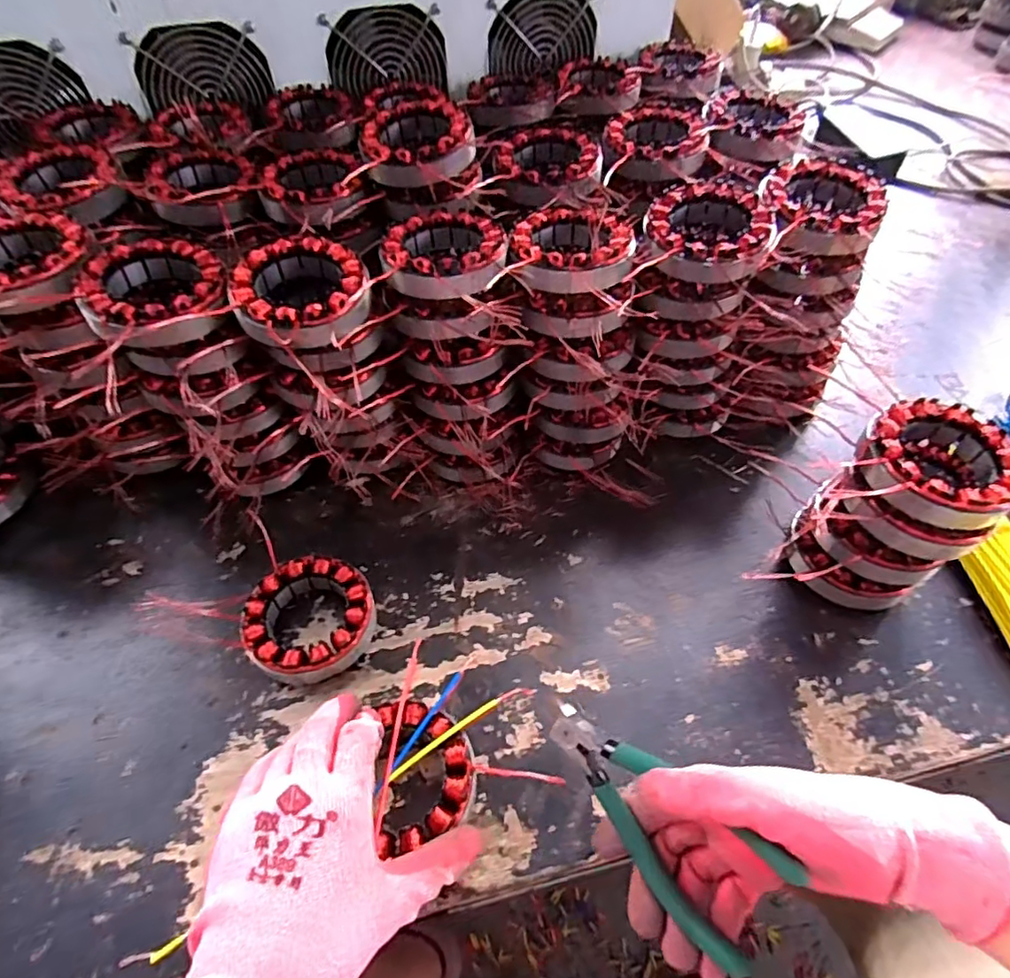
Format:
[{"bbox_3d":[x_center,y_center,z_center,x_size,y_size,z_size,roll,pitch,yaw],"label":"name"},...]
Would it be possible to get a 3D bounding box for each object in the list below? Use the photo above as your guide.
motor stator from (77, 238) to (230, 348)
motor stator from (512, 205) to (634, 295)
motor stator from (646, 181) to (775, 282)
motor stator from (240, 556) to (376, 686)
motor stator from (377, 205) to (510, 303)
[{"bbox_3d":[-0.224,-0.124,0.377,0.082,0.029,0.096,-19,55,-14],"label":"motor stator"},{"bbox_3d":[0.049,-0.168,0.412,0.086,0.028,0.094,0,53,-1],"label":"motor stator"},{"bbox_3d":[0.146,-0.186,0.420,0.086,0.029,0.091,19,55,13],"label":"motor stator"},{"bbox_3d":[-0.137,0.089,0.412,0.085,0.029,0.084,0,53,0],"label":"motor stator"},{"bbox_3d":[-0.042,-0.167,0.411,0.085,0.025,0.090,-1,53,-1],"label":"motor stator"}]

